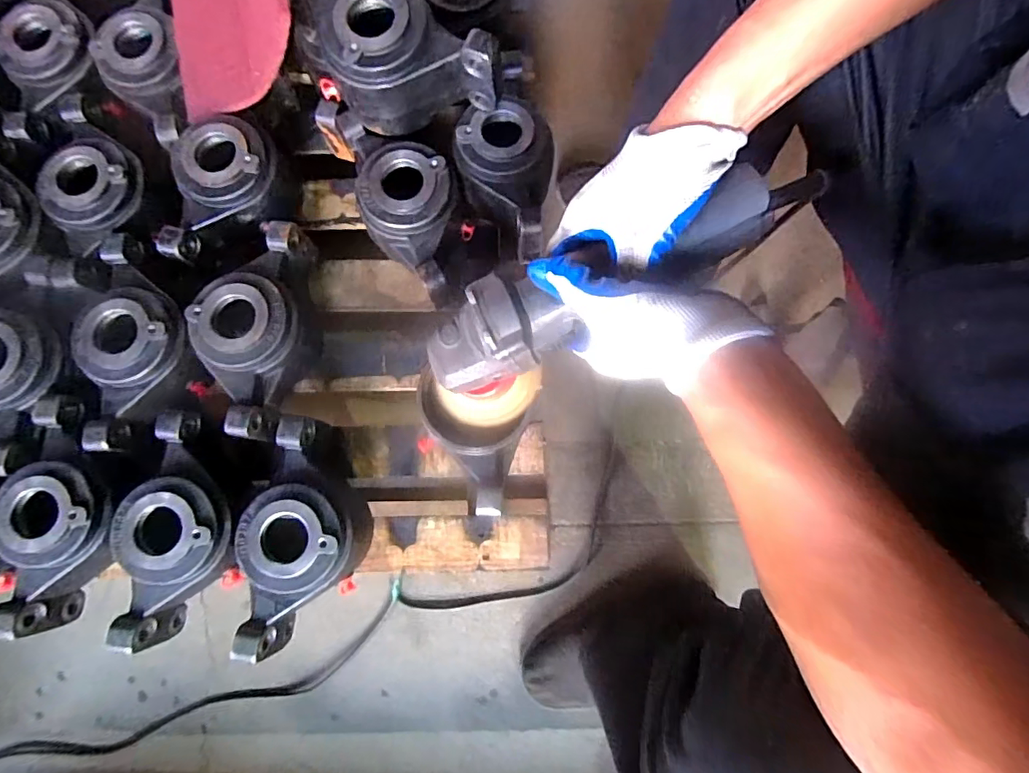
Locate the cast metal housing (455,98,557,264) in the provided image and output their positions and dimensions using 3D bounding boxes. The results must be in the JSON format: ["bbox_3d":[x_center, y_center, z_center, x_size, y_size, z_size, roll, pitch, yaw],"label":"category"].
[{"bbox_3d":[-0.013,-0.234,0.587,0.107,0.059,0.160,7,80,2],"label":"cast metal housing"}]

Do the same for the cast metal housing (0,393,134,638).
[{"bbox_3d":[-0.454,0.129,0.537,0.133,0.081,0.229,3,80,1],"label":"cast metal housing"}]

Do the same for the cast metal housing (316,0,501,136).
[{"bbox_3d":[-0.105,-0.335,0.531,0.164,0.098,0.110,-12,80,-1],"label":"cast metal housing"}]

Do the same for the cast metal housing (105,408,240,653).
[{"bbox_3d":[-0.327,0.142,0.534,0.108,0.082,0.227,0,80,1],"label":"cast metal housing"}]

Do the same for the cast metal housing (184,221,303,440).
[{"bbox_3d":[-0.275,-0.056,0.569,0.108,0.085,0.226,-1,80,1],"label":"cast metal housing"}]

